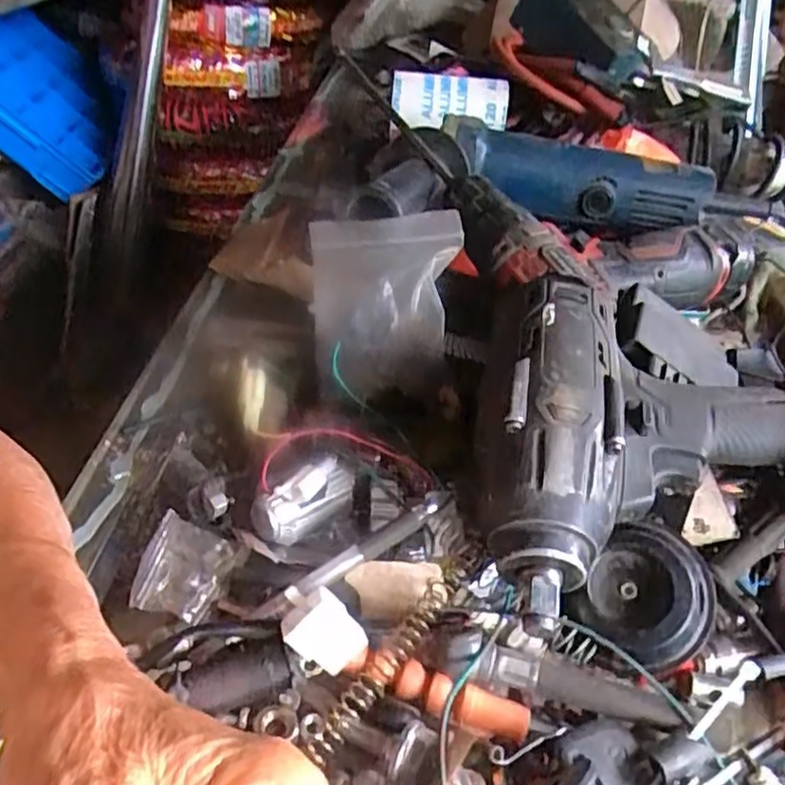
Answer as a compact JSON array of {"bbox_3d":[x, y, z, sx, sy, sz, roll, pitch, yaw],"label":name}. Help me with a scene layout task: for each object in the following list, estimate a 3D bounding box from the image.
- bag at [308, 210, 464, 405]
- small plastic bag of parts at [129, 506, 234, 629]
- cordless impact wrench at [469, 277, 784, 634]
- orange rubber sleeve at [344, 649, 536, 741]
[{"bbox_3d":[-0.004,-0.058,0.407,0.083,0.071,0.122,-1,38,-8],"label":"bag"},{"bbox_3d":[-0.097,0.082,0.314,0.037,0.007,0.045,21,47,5],"label":"small plastic bag of parts"},{"bbox_3d":[0.168,0.028,0.335,0.270,0.089,0.160,1,38,-5],"label":"cordless impact wrench"},{"bbox_3d":[0.019,0.120,0.274,0.072,0.011,0.014,14,39,11],"label":"orange rubber sleeve"}]

